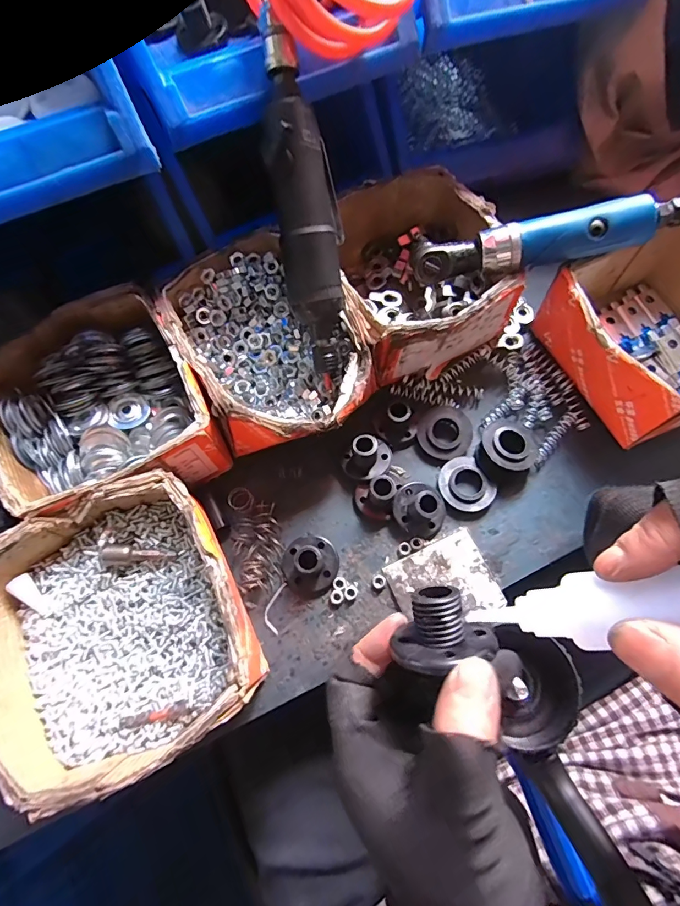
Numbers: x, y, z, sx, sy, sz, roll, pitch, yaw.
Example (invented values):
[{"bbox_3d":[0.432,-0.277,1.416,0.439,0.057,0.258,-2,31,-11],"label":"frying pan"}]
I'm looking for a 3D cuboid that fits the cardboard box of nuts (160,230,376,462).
[{"bbox_3d":[-0.057,-0.088,0.360,0.128,0.070,0.184,-30,71,-11],"label":"cardboard box of nuts"}]

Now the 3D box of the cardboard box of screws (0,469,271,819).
[{"bbox_3d":[-0.141,0.114,0.288,0.153,0.078,0.160,-24,70,-9],"label":"cardboard box of screws"}]

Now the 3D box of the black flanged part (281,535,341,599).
[{"bbox_3d":[-0.023,0.085,0.327,0.043,0.024,0.045,0,68,1],"label":"black flanged part"}]

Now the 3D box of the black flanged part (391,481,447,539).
[{"bbox_3d":[0.064,0.042,0.337,0.042,0.026,0.043,0,68,1],"label":"black flanged part"}]

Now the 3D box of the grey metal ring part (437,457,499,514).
[{"bbox_3d":[0.103,0.026,0.353,0.040,0.010,0.046,-33,71,-12],"label":"grey metal ring part"}]

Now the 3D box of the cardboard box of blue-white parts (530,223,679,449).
[{"bbox_3d":[0.265,-0.099,0.360,0.145,0.080,0.151,-27,70,-10],"label":"cardboard box of blue-white parts"}]

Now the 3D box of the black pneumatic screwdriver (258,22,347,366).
[{"bbox_3d":[-0.021,-0.168,0.314,0.047,0.063,0.210,-10,109,-3],"label":"black pneumatic screwdriver"}]

